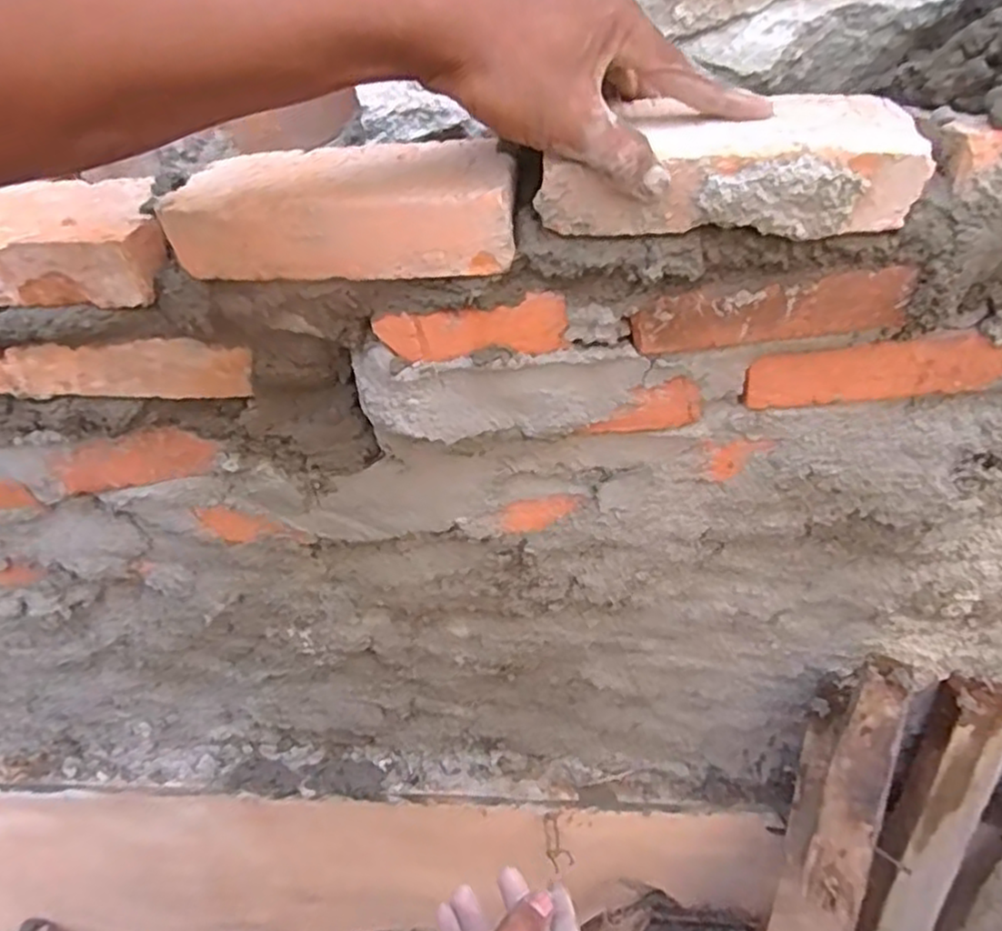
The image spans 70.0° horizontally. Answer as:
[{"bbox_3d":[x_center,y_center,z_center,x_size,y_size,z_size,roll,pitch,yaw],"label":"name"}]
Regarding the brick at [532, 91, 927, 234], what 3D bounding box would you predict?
[{"bbox_3d":[0.114,-0.149,0.360,0.187,0.046,0.081,-7,41,1],"label":"brick"}]

